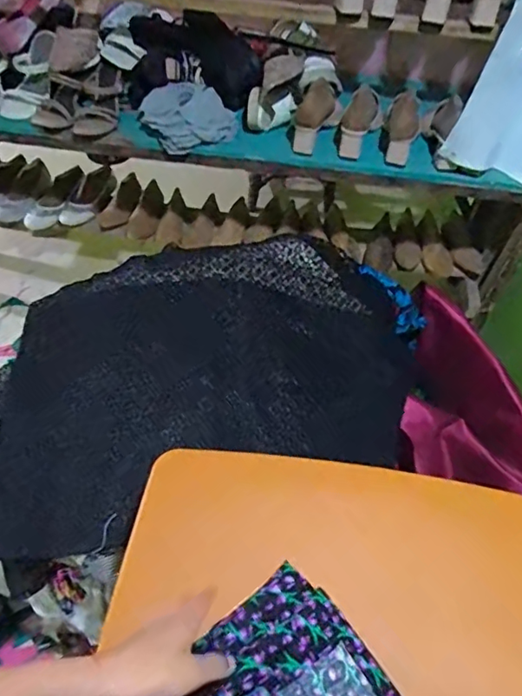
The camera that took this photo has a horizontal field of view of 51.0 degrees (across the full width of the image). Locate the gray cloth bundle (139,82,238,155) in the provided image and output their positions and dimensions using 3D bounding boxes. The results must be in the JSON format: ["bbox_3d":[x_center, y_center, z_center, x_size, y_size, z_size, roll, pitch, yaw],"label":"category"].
[{"bbox_3d":[-0.160,-0.503,1.194,0.178,0.069,0.182,3,51,-4],"label":"gray cloth bundle"}]

